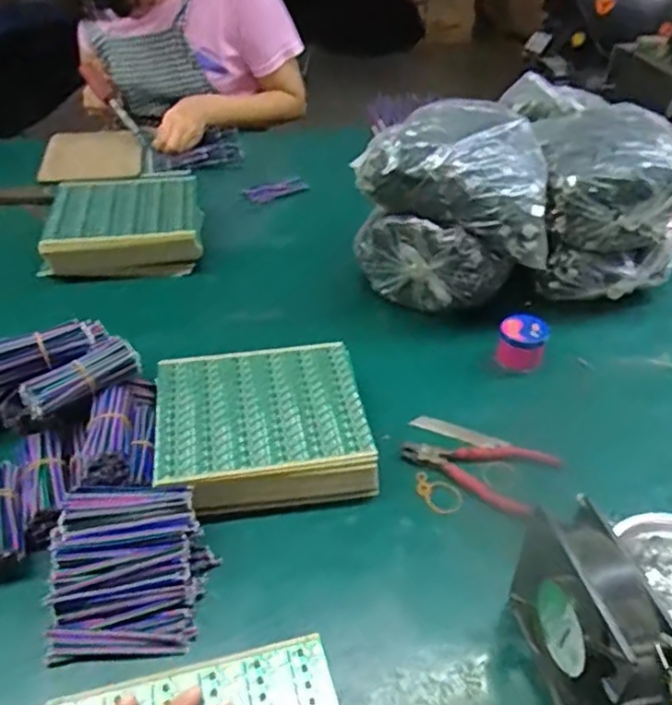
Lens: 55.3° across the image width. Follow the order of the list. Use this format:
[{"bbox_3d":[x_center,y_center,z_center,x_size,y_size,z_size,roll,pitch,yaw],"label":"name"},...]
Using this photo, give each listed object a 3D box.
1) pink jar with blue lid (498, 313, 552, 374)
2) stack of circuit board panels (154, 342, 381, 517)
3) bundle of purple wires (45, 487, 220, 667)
[{"bbox_3d":[0.213,-0.012,0.729,0.045,0.052,0.049,0,37,0],"label":"pink jar with blue lid"},{"bbox_3d":[-0.074,0.073,0.636,0.198,0.057,0.178,-7,38,-9],"label":"stack of circuit board panels"},{"bbox_3d":[-0.163,0.170,0.508,0.112,0.058,0.121,-2,37,-4],"label":"bundle of purple wires"}]

